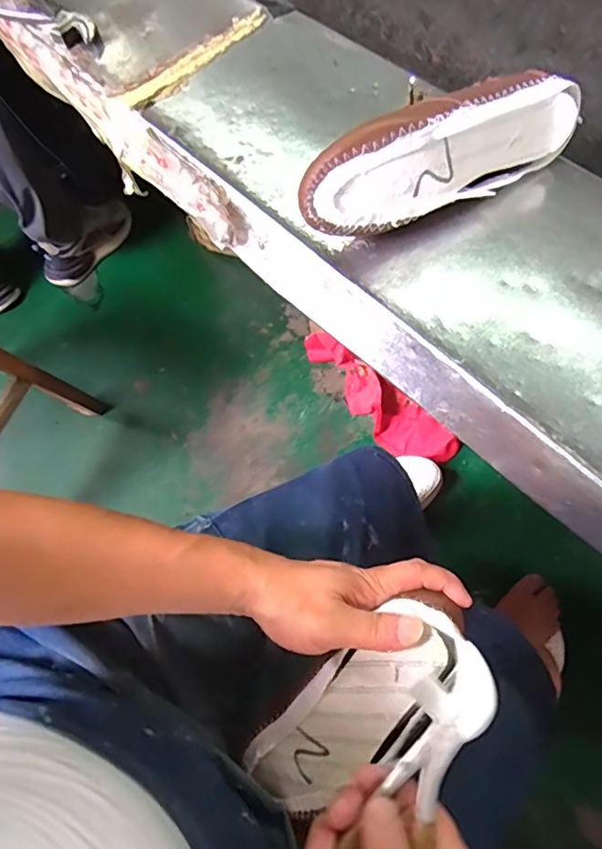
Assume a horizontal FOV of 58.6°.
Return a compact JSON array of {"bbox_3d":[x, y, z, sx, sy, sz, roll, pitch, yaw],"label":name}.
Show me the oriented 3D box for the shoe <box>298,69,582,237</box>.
[{"bbox_3d":[0.111,-0.205,0.420,0.234,0.097,0.055,-27,65,-7],"label":"shoe"}]

